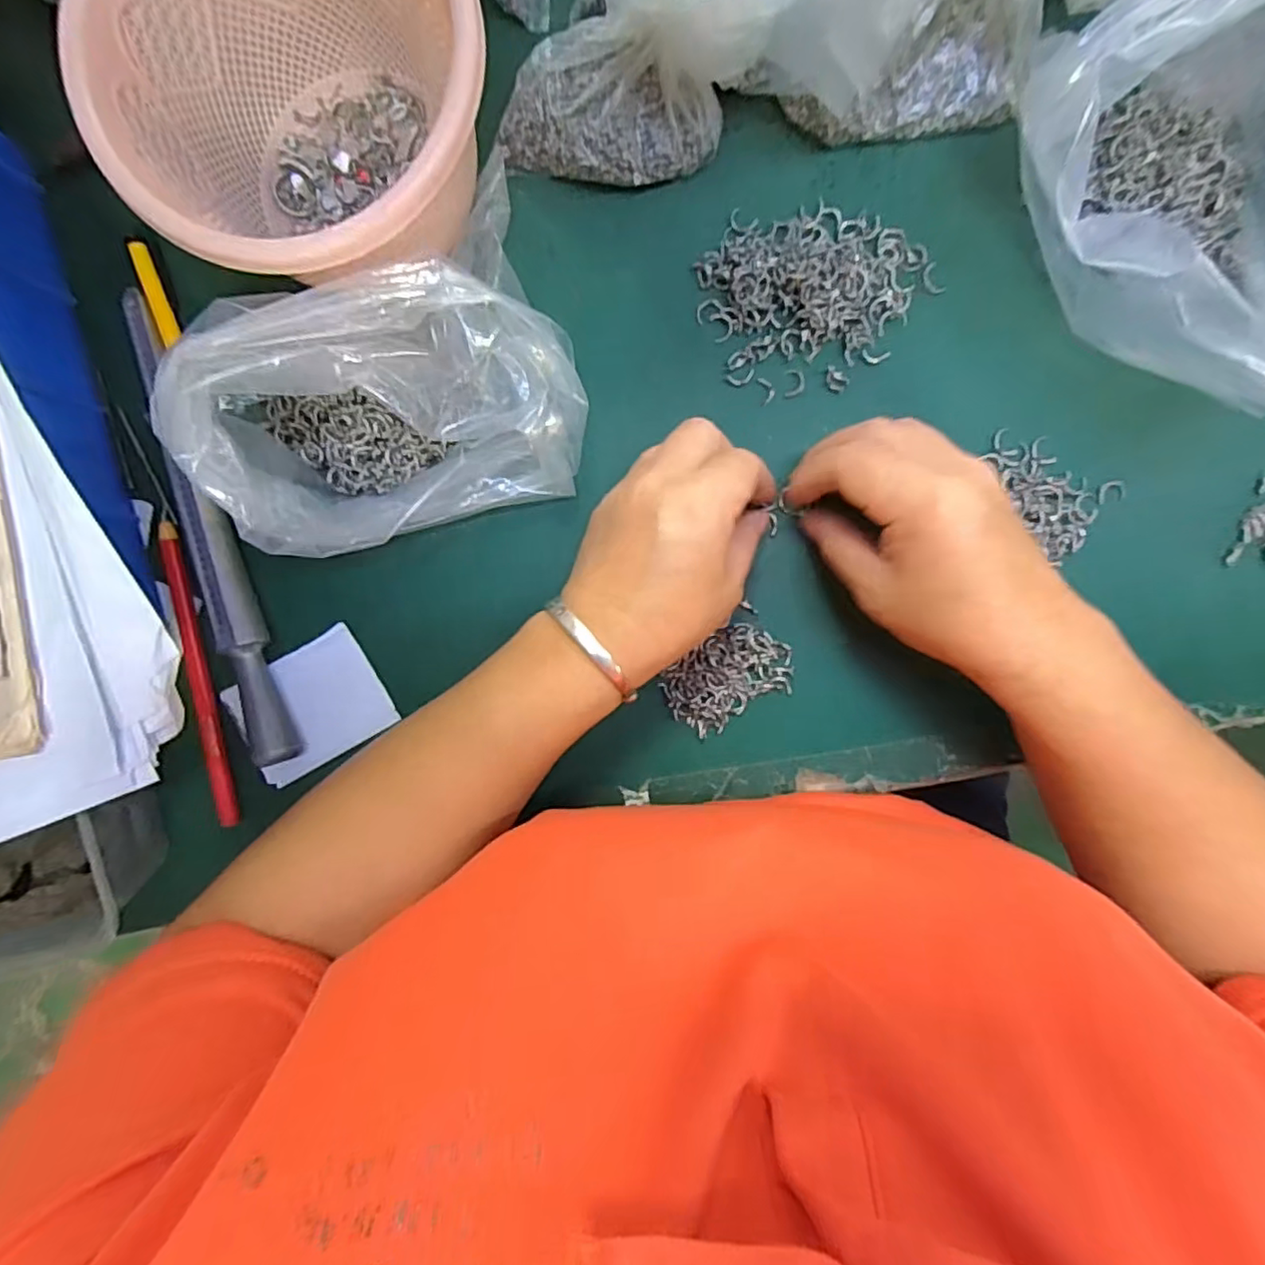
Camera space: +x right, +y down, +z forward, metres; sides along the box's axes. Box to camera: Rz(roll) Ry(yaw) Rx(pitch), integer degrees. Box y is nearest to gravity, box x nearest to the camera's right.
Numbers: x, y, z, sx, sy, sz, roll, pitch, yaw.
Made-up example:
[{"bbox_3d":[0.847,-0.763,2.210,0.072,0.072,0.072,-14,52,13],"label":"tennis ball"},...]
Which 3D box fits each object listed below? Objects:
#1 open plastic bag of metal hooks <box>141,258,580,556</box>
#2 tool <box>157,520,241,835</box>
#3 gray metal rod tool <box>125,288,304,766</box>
[{"bbox_3d":[-0.104,-0.091,0.271,0.162,0.092,0.089,-17,93,3],"label":"open plastic bag of metal hooks"},{"bbox_3d":[-0.222,0.023,0.321,0.011,0.007,0.155,-8,94,3],"label":"tool"},{"bbox_3d":[-0.207,-0.035,0.311,0.019,0.019,0.207,-15,93,3],"label":"gray metal rod tool"}]

